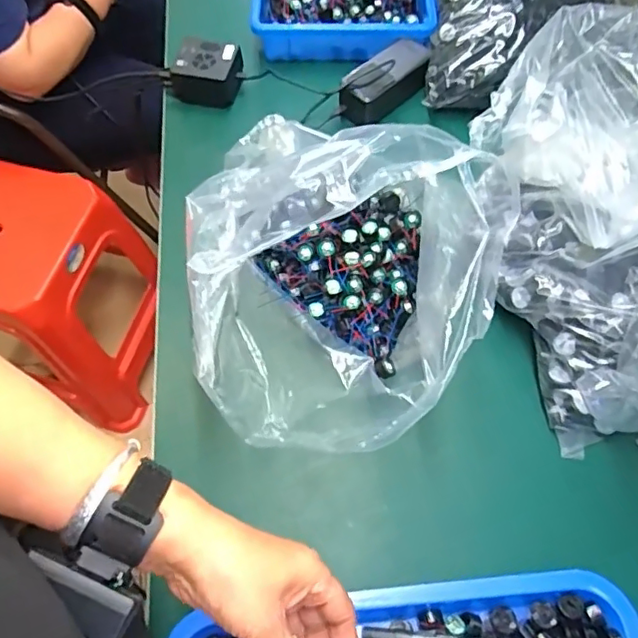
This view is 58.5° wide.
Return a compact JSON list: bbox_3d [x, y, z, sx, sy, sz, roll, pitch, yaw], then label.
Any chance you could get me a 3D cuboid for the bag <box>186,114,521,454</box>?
[{"bbox_3d":[0.026,-0.051,0.507,0.247,0.201,0.303,9,64,6],"label":"bag"}]

